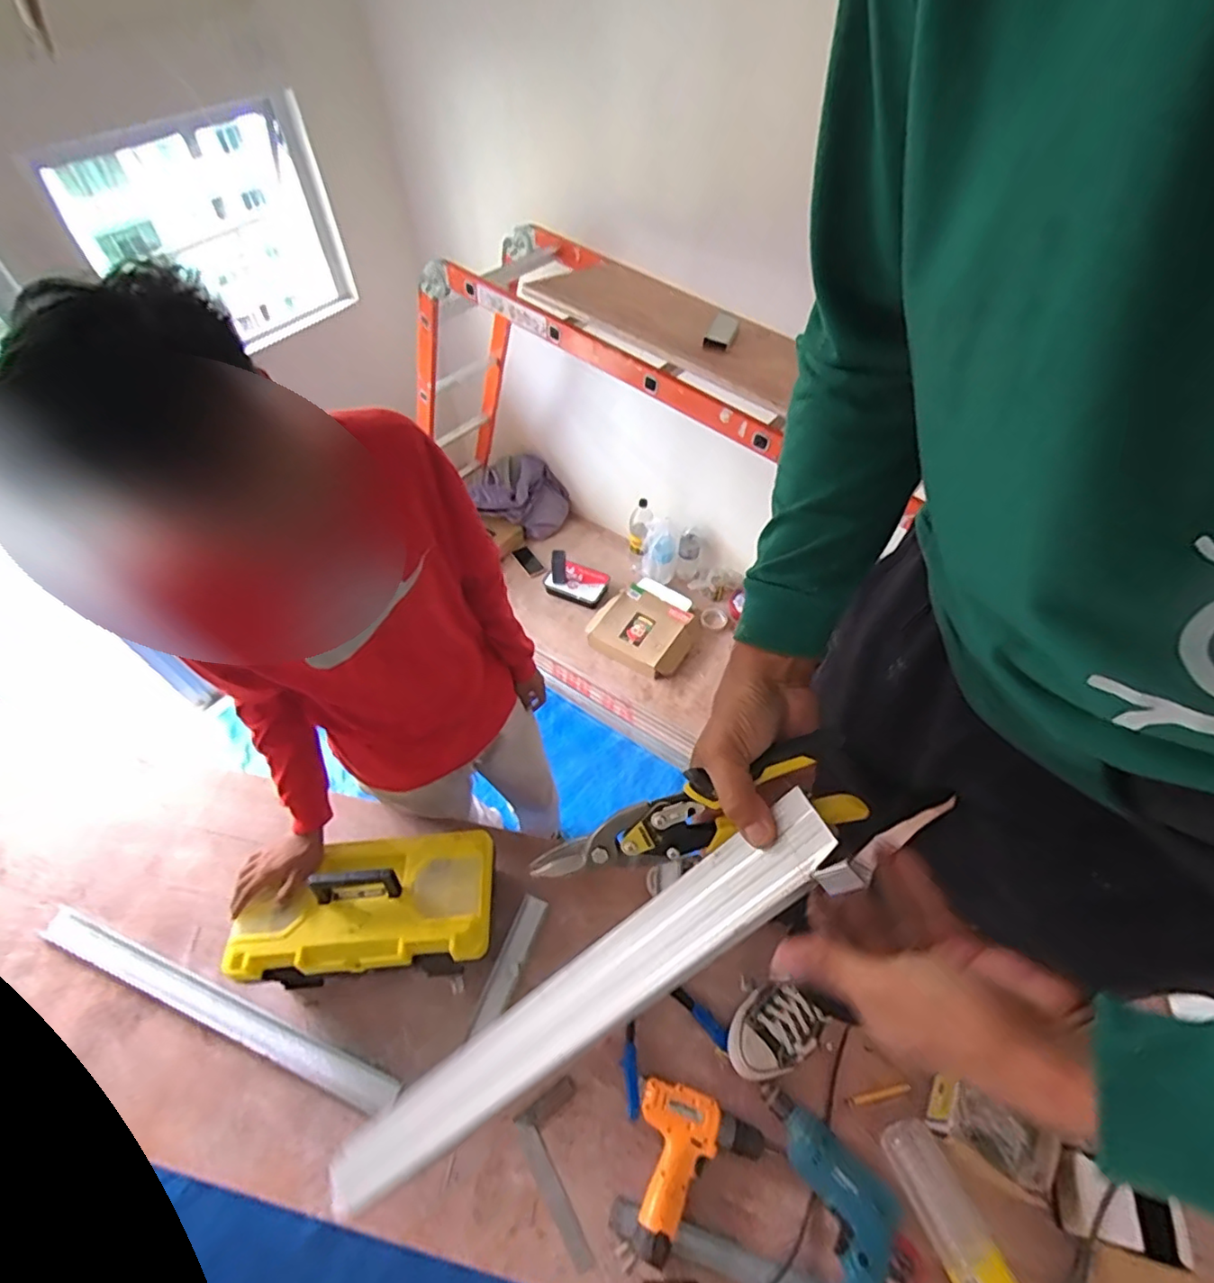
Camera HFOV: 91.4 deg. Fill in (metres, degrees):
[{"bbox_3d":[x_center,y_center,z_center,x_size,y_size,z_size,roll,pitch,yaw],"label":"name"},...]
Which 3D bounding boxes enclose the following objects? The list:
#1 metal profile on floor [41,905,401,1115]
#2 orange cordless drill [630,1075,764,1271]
[{"bbox_3d":[-0.677,0.610,1.003,0.708,0.019,0.056,17,55,13],"label":"metal profile on floor"},{"bbox_3d":[0.110,0.783,0.871,0.181,0.055,0.201,24,57,18],"label":"orange cordless drill"}]

